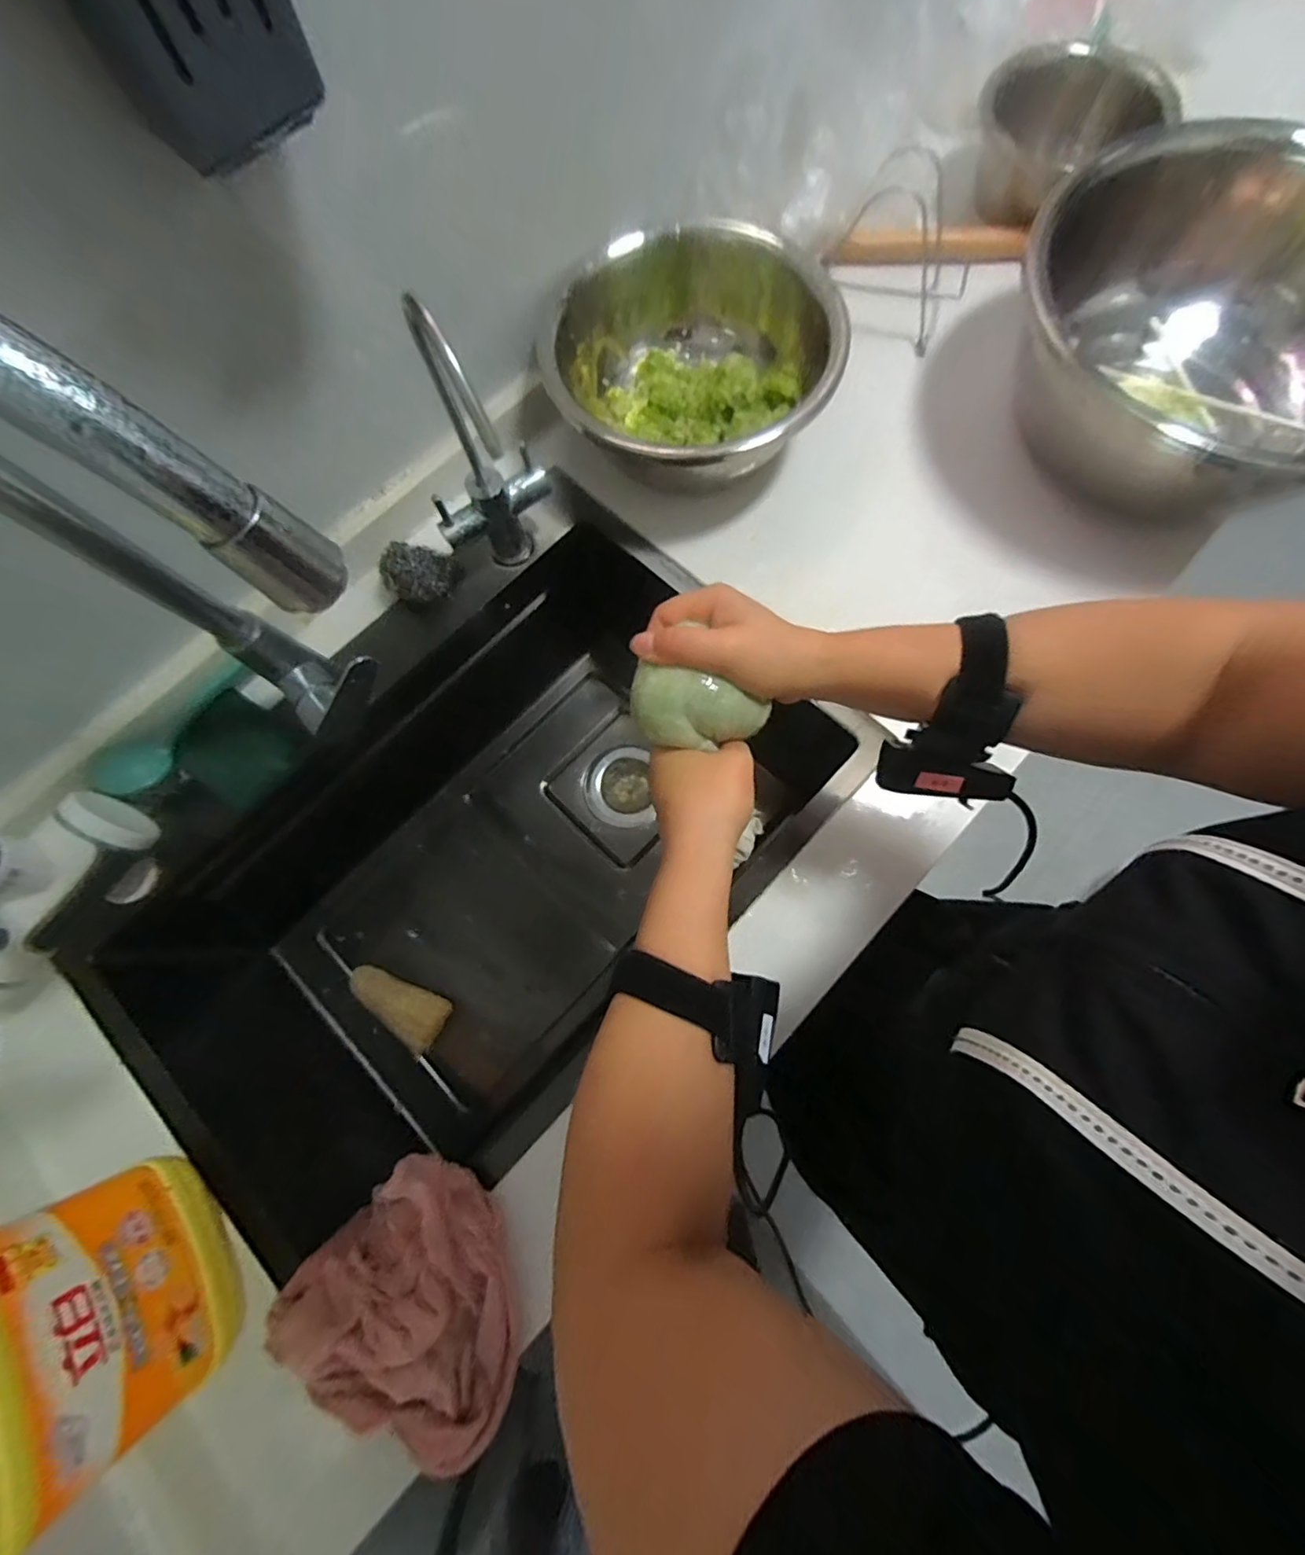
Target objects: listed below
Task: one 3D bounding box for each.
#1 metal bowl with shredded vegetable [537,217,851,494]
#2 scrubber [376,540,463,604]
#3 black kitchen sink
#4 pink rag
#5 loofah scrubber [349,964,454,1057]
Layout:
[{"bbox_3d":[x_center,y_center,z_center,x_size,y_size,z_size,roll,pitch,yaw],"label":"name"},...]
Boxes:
[{"bbox_3d":[0.042,-0.381,0.546,0.271,0.099,0.251,-1,74,2],"label":"metal bowl with shredded vegetable"},{"bbox_3d":[-0.225,-0.197,0.545,0.055,0.039,0.061,23,76,8],"label":"scrubber"},{"bbox_3d":[-0.143,0.078,0.607,0.406,0.256,0.631,39,79,11],"label":"black kitchen sink"},{"bbox_3d":[-0.156,0.359,0.371,0.114,0.069,0.168,-30,75,-6],"label":"pink rag"},{"bbox_3d":[-0.286,0.250,0.641,0.132,0.045,0.045,30,77,10],"label":"loofah scrubber"}]

